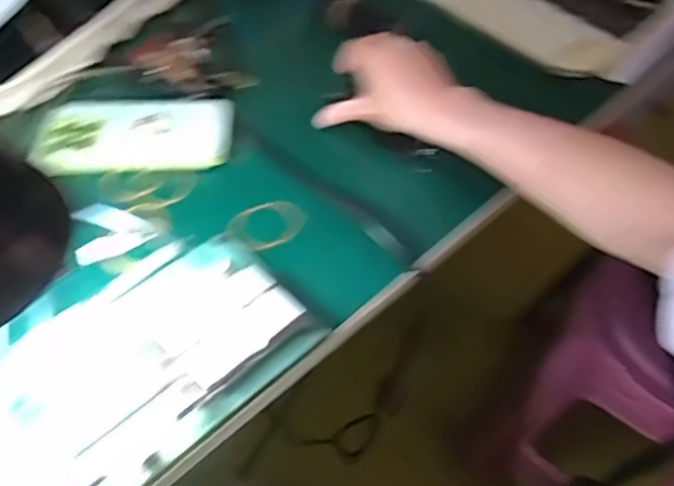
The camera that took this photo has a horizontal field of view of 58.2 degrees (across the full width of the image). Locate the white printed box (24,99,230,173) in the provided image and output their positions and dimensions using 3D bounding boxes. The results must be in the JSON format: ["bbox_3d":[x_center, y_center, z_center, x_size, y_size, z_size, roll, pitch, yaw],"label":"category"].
[{"bbox_3d":[-0.177,-0.094,0.531,0.166,0.018,0.073,-2,53,-6],"label":"white printed box"}]

